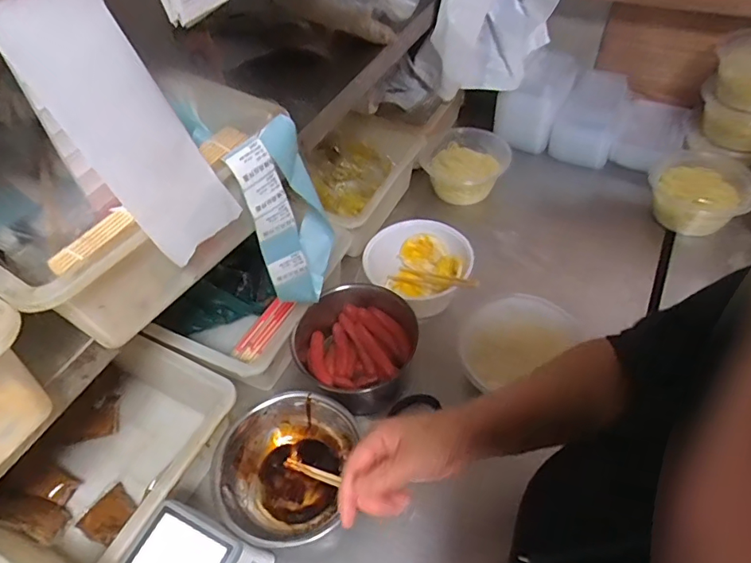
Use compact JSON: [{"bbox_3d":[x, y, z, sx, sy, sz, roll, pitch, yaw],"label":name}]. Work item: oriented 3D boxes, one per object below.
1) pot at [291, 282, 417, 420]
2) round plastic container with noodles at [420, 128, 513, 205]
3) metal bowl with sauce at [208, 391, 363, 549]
[{"bbox_3d":[-0.038,0.091,0.732,0.177,0.086,0.172,-2,50,3],"label":"pot"},{"bbox_3d":[0.175,-0.234,0.976,0.139,0.088,0.152,-2,50,3],"label":"round plastic container with noodles"},{"bbox_3d":[-0.118,0.236,0.639,0.155,0.070,0.182,6,51,10],"label":"metal bowl with sauce"}]

